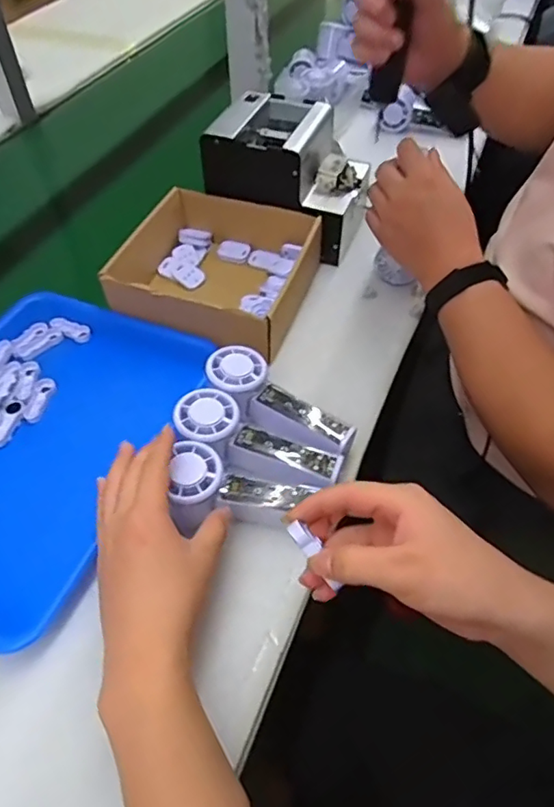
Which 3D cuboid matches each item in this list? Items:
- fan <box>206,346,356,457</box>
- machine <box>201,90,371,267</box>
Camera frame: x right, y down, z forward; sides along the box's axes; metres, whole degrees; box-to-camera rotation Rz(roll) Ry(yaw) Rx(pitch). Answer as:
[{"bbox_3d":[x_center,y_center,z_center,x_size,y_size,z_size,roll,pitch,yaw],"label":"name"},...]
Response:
[{"bbox_3d":[0.000,0.001,0.514,0.153,0.033,0.055,35,59,8],"label":"fan"},{"bbox_3d":[0.020,-0.293,0.696,0.182,0.129,0.135,21,55,14],"label":"machine"}]

